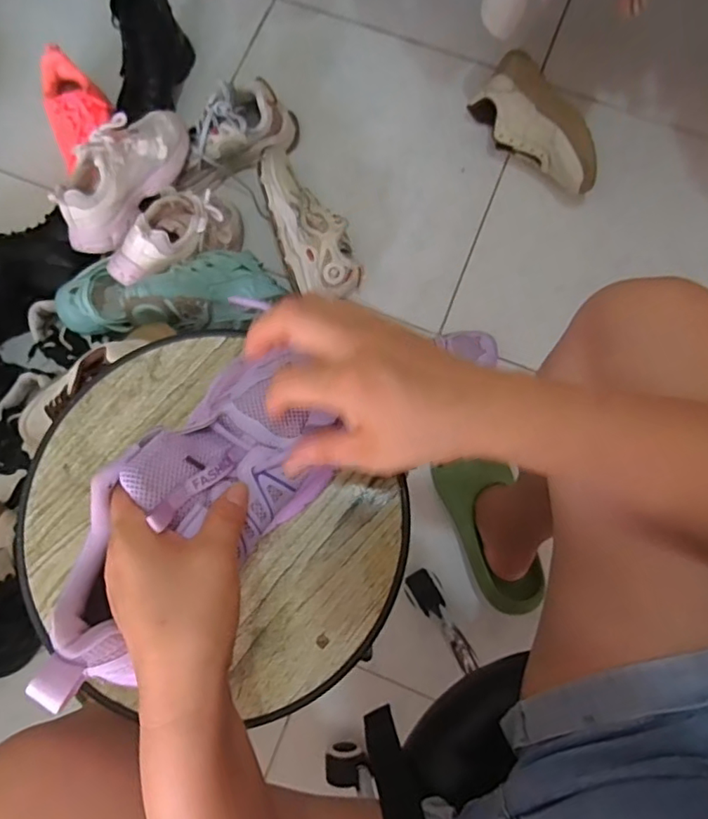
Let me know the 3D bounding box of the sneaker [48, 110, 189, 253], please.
[{"bbox_3d":[-0.337,-0.344,0.790,0.095,0.082,0.248,29,80,7],"label":"sneaker"}]

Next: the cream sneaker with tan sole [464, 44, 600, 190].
[{"bbox_3d":[0.279,-0.436,0.865,0.097,0.097,0.249,-27,79,-4],"label":"cream sneaker with tan sole"}]

